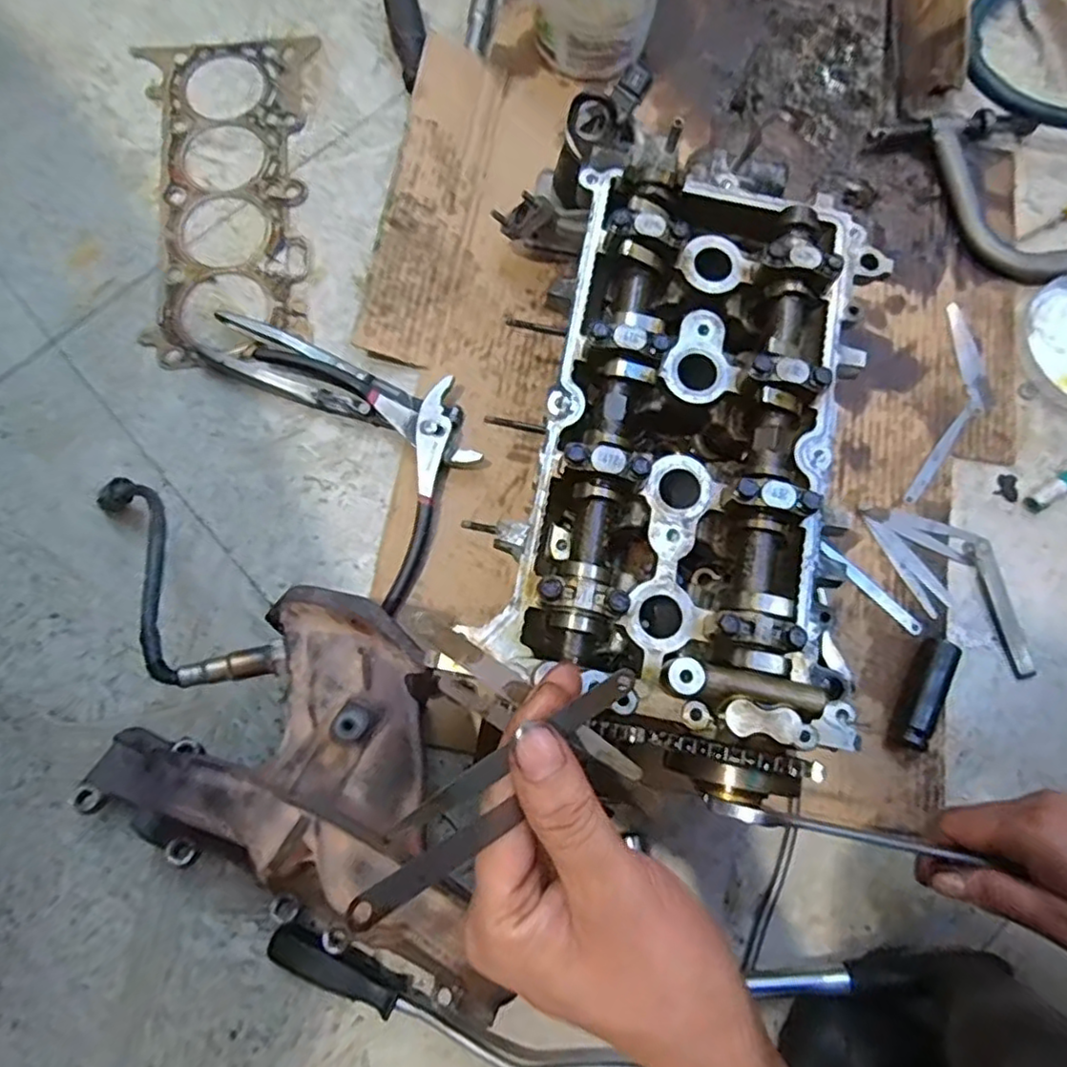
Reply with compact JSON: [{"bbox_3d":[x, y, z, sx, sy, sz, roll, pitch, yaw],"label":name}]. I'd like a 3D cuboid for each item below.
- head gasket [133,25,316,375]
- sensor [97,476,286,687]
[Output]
[{"bbox_3d":[-0.265,-0.297,0.576,0.141,0.006,0.323,-6,77,-2],"label":"head gasket"},{"bbox_3d":[-0.245,0.024,0.440,0.060,0.064,0.229,-44,56,-10],"label":"sensor"}]

